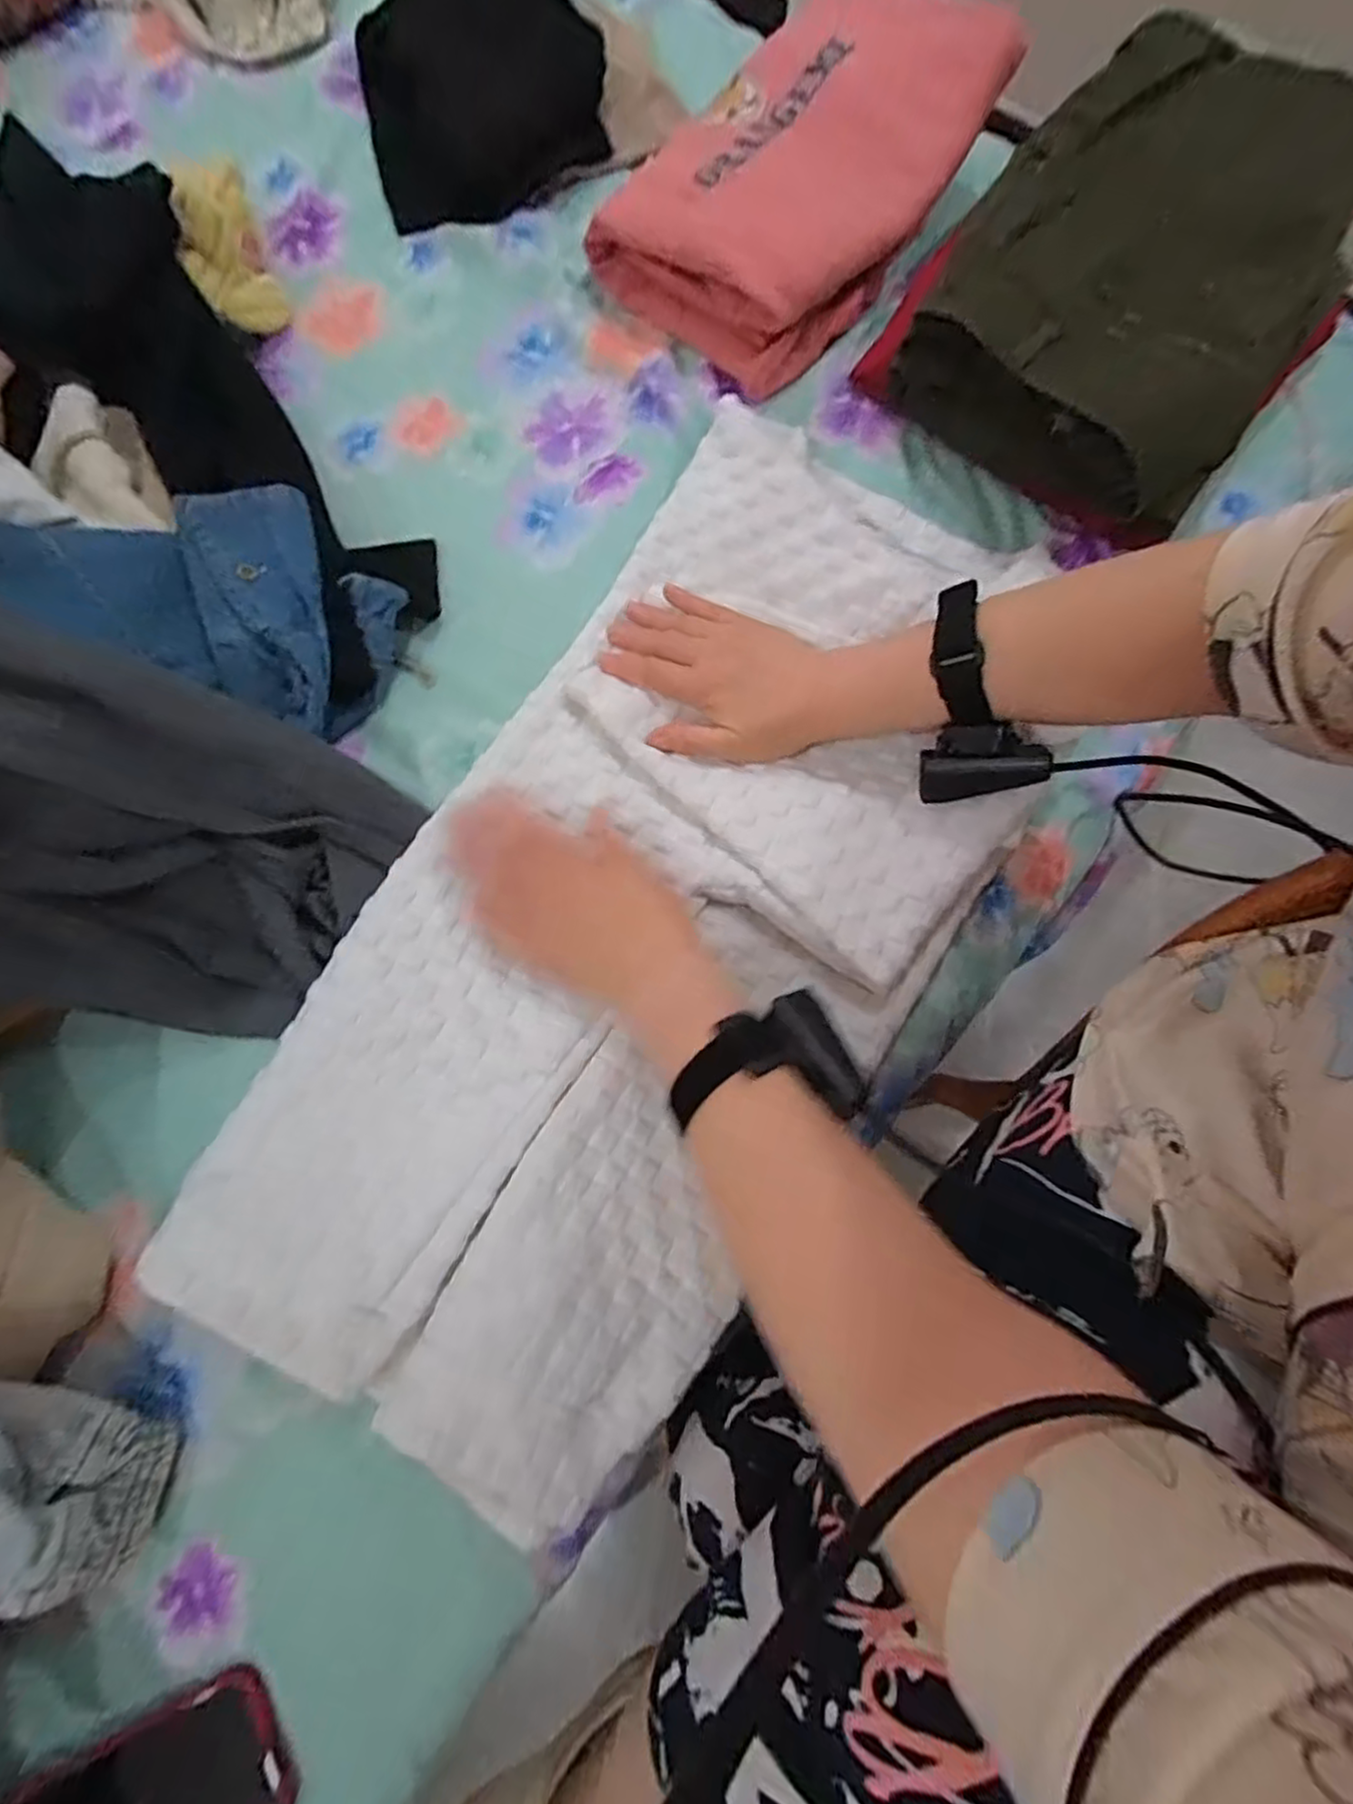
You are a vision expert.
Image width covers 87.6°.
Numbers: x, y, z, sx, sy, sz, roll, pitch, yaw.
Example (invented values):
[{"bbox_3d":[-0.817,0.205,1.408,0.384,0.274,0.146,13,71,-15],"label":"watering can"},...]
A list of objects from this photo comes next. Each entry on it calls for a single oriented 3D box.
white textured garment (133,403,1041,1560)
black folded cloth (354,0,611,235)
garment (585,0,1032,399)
[{"bbox_3d":[0.004,-0.012,0.447,0.314,0.047,0.678,28,79,6],"label":"white textured garment"},{"bbox_3d":[-0.171,-0.693,0.582,0.187,0.114,0.180,-19,77,-6],"label":"black folded cloth"},{"bbox_3d":[0.100,-0.570,0.544,0.200,0.056,0.309,44,94,6],"label":"garment"}]

